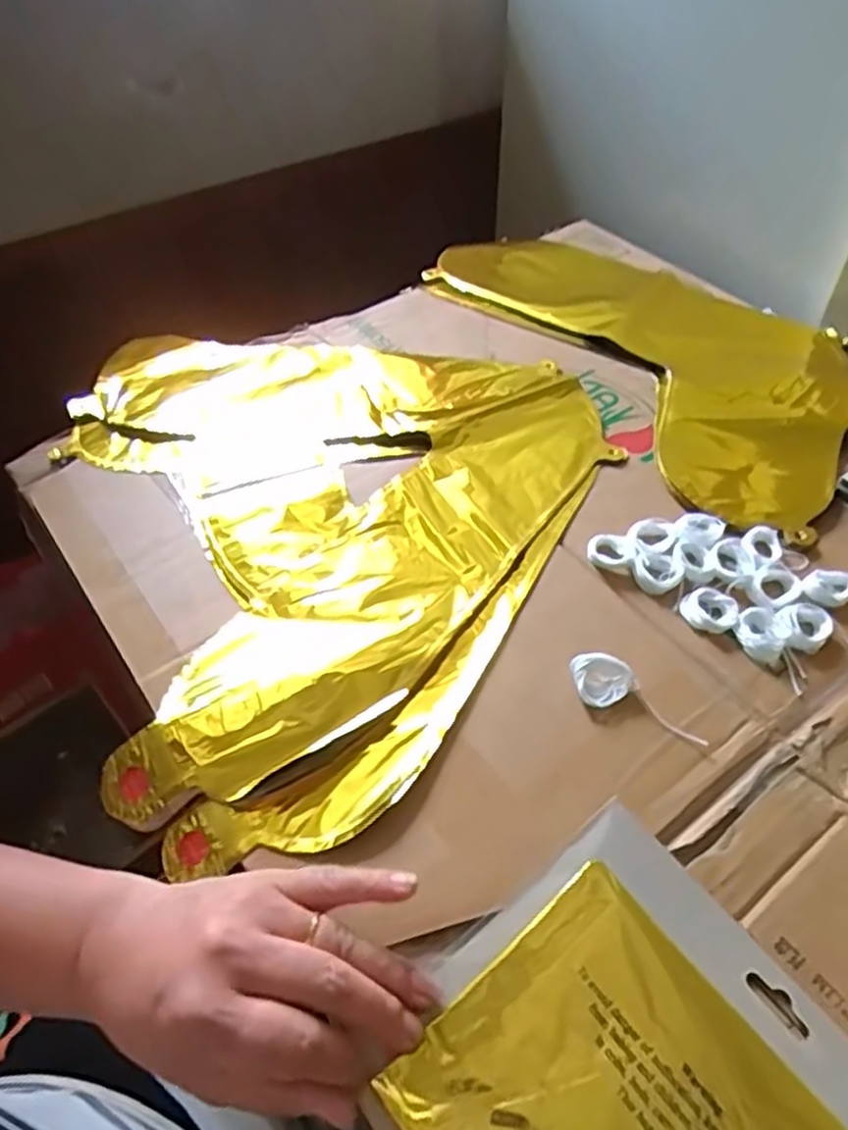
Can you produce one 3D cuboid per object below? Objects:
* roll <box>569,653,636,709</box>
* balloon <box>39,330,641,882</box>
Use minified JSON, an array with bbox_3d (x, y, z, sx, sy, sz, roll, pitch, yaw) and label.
[{"bbox_3d":[0.093,0.060,0.397,0.028,0.014,0.027,0,50,0],"label":"roll"},{"bbox_3d":[-0.097,-0.050,0.501,0.379,0.016,0.398,29,56,22],"label":"balloon"}]

